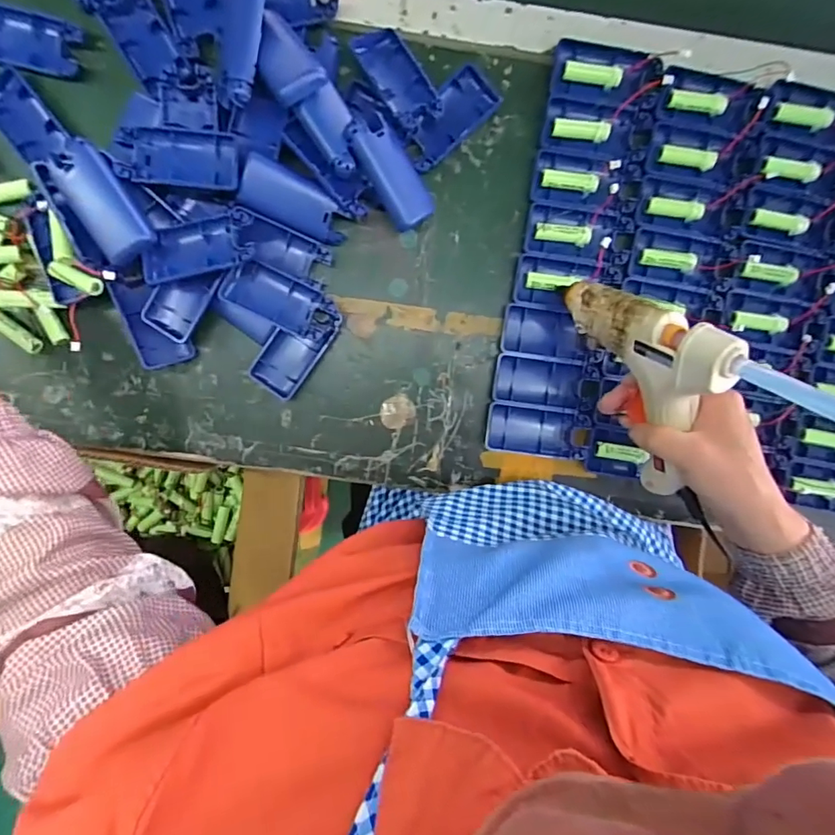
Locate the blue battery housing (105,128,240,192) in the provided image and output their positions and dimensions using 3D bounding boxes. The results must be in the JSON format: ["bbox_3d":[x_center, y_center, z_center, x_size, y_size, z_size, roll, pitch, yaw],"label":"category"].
[{"bbox_3d":[-0.190,-0.205,0.395,0.094,0.016,0.042,3,93,-2],"label":"blue battery housing"}]

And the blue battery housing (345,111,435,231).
[{"bbox_3d":[-0.022,-0.204,0.416,0.043,0.019,0.091,-42,115,-23],"label":"blue battery housing"}]

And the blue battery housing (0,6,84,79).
[{"bbox_3d":[-0.325,-0.309,0.415,0.091,0.013,0.045,16,94,-3],"label":"blue battery housing"}]

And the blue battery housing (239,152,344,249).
[{"bbox_3d":[-0.101,-0.177,0.418,0.091,0.015,0.042,27,94,-22],"label":"blue battery housing"}]

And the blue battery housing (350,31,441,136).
[{"bbox_3d":[-0.017,-0.279,0.414,0.041,0.023,0.091,-31,82,1],"label":"blue battery housing"}]

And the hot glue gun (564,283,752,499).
[{"bbox_3d":[0.176,-0.037,0.349,0.038,0.109,0.168,-17,82,-20],"label":"hot glue gun"}]

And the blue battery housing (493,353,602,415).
[{"bbox_3d":[0.116,-0.031,0.450,0.091,0.015,0.045,7,95,-2],"label":"blue battery housing"}]

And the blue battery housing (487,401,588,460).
[{"bbox_3d":[0.110,0.013,0.455,0.092,0.017,0.042,7,95,-2],"label":"blue battery housing"}]

